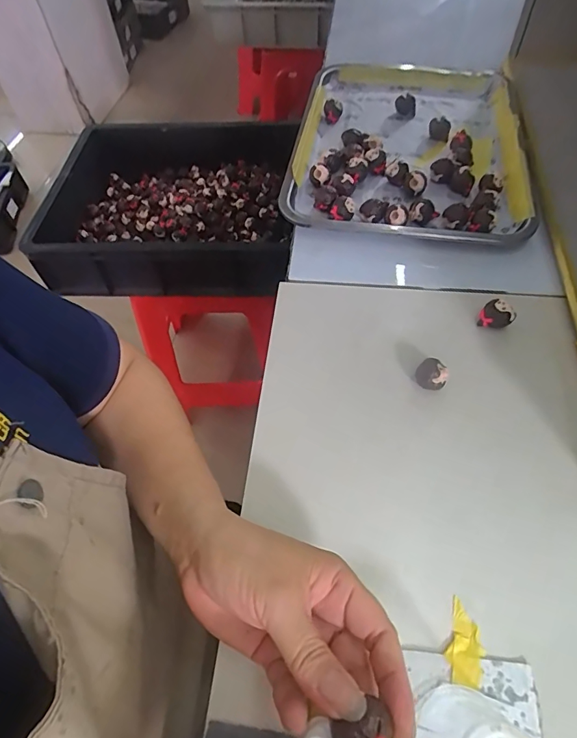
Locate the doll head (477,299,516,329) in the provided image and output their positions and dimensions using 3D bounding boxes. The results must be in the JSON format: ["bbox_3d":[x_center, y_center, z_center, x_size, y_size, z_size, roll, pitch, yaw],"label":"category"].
[{"bbox_3d":[0.181,-0.045,0.387,0.026,0.026,0.019,31,62,21],"label":"doll head"}]

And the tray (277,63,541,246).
[{"bbox_3d":[0.148,-0.294,0.547,0.255,0.030,0.382,7,56,8],"label":"tray"}]

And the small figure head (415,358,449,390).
[{"bbox_3d":[0.115,0.004,0.355,0.024,0.021,0.021,26,61,19],"label":"small figure head"}]

